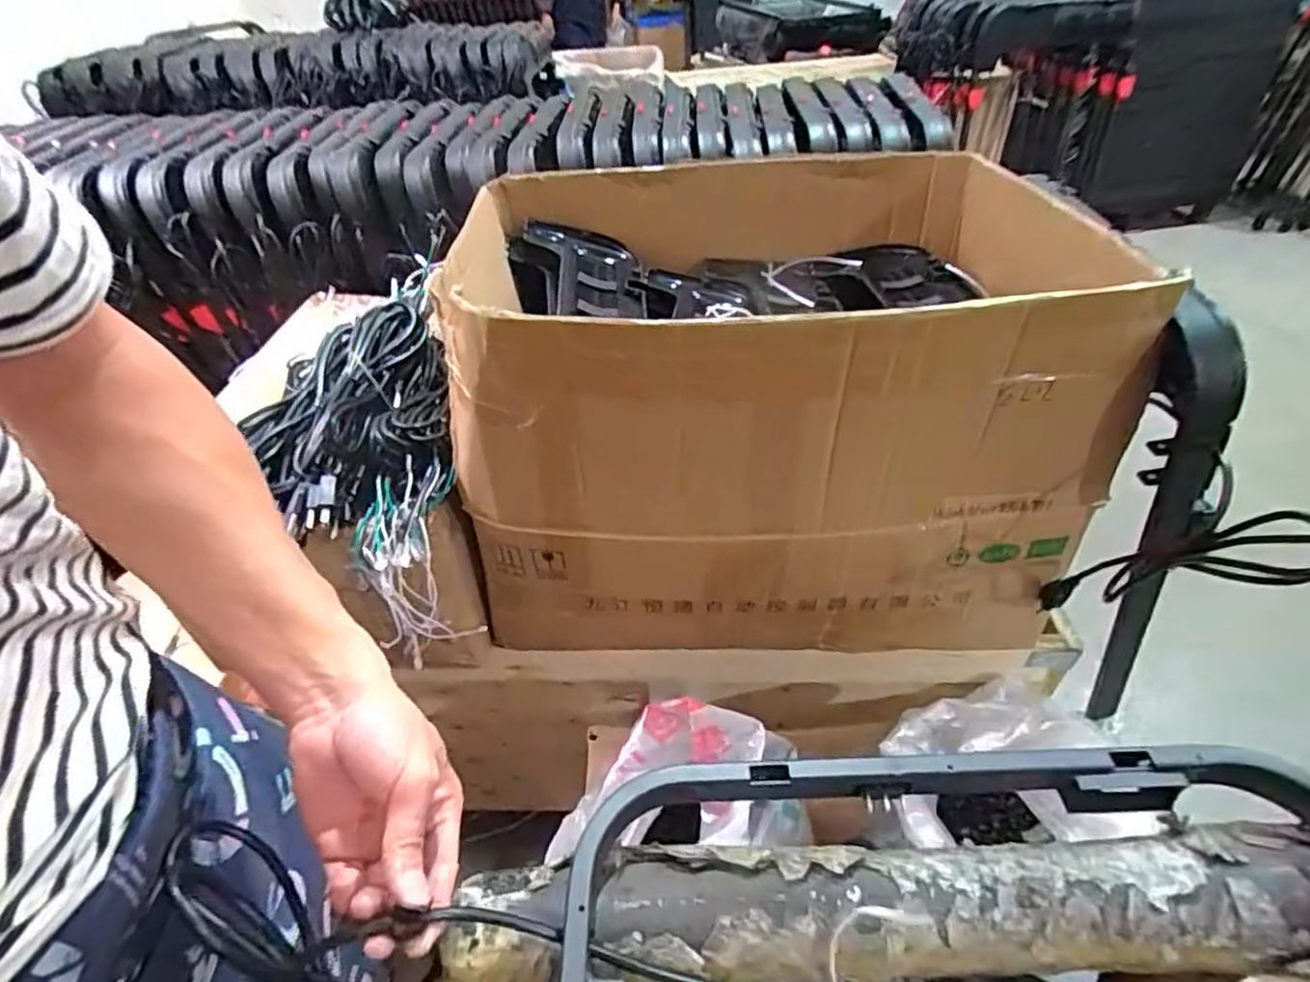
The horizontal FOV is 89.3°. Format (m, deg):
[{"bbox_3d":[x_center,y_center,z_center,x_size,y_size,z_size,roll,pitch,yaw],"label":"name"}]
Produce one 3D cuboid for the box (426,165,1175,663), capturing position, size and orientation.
[{"bbox_3d":[0.139,-0.184,0.891,0.681,0.458,0.669,-3,43,0],"label":"box"}]

